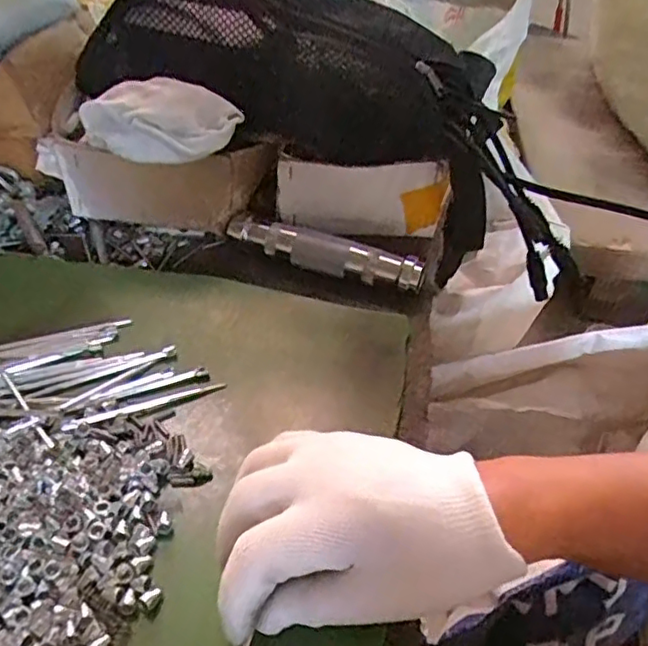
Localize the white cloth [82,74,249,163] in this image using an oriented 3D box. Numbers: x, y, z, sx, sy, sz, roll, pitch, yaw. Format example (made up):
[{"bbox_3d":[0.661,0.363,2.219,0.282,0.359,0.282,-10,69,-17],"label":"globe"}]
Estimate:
[{"bbox_3d":[-0.106,-0.133,0.401,0.100,0.034,0.047,0,45,-4],"label":"white cloth"}]

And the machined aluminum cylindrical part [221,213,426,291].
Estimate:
[{"bbox_3d":[-0.001,-0.050,0.432,0.141,0.020,0.020,17,47,12],"label":"machined aluminum cylindrical part"}]

